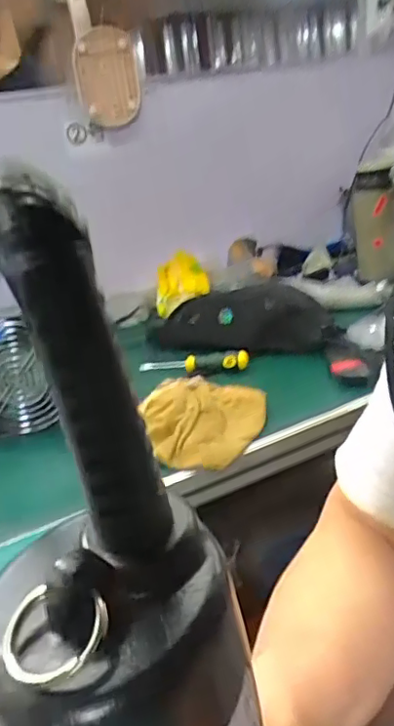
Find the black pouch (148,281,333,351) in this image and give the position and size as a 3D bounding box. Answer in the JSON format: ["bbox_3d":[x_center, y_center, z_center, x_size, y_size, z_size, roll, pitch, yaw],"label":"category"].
[{"bbox_3d":[0.063,-0.071,0.835,0.255,0.048,0.181,-3,23,12],"label":"black pouch"}]

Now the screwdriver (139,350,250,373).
[{"bbox_3d":[-0.005,-0.002,0.777,0.161,0.029,0.034,0,24,20],"label":"screwdriver"}]

